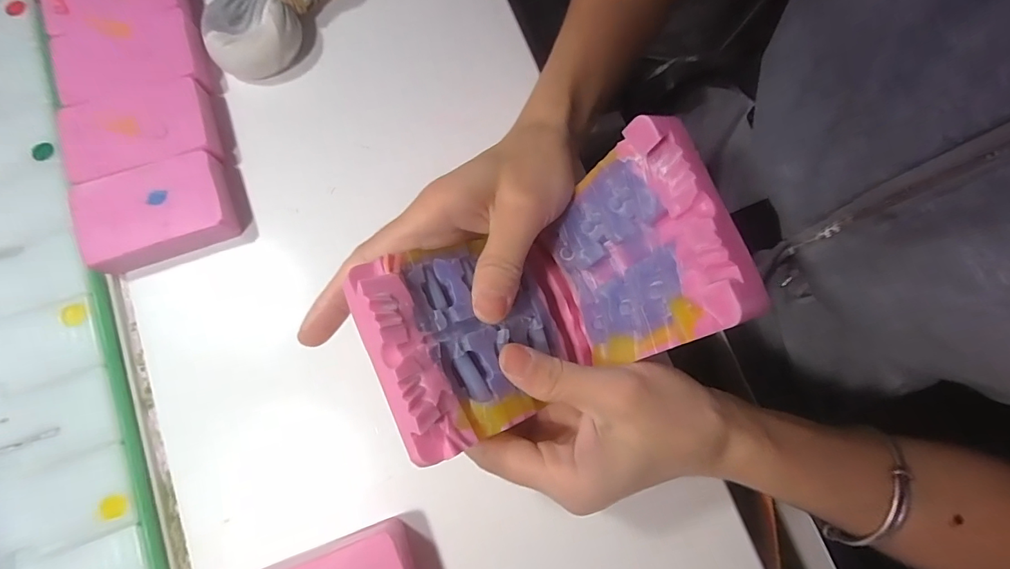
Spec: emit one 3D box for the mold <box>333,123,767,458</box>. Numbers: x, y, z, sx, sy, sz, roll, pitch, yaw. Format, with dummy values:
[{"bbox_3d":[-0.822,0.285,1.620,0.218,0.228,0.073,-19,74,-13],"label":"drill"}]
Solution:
[{"bbox_3d":[0.016,0.005,0.190,0.131,0.075,0.073,-24,79,0],"label":"mold"}]

